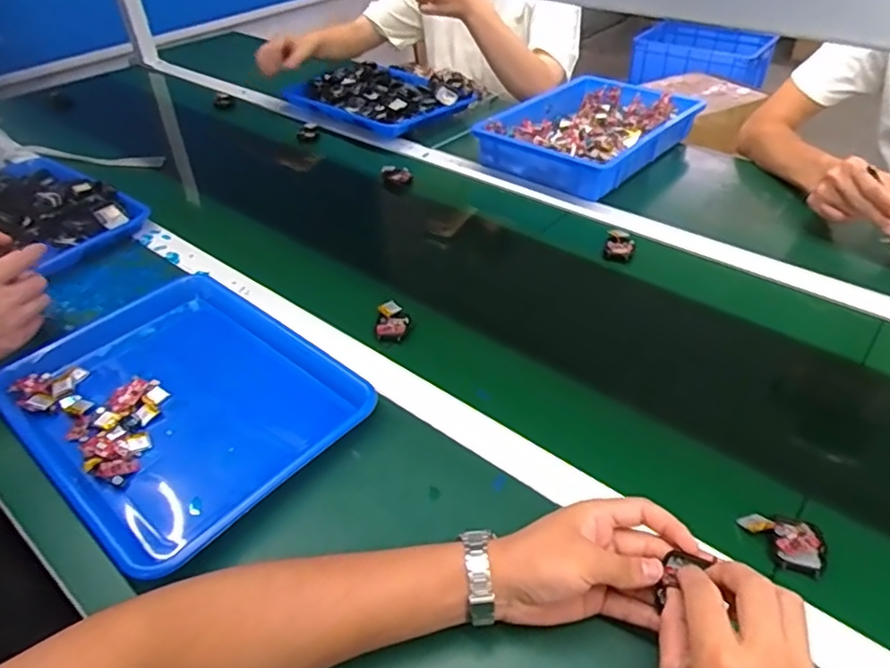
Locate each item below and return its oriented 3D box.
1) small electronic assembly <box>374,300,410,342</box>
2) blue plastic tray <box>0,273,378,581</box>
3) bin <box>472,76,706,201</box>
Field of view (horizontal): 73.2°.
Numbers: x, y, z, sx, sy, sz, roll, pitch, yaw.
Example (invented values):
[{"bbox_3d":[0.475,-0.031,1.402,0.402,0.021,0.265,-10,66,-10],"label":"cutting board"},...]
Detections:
[{"bbox_3d":[-0.060,-0.016,0.691,0.037,0.014,0.064,-1,42,1],"label":"small electronic assembly"},{"bbox_3d":[-0.258,0.064,0.607,0.337,0.042,0.275,28,50,30],"label":"blue plastic tray"},{"bbox_3d":[0.243,-0.339,0.991,0.248,0.052,0.345,28,50,29],"label":"bin"}]

